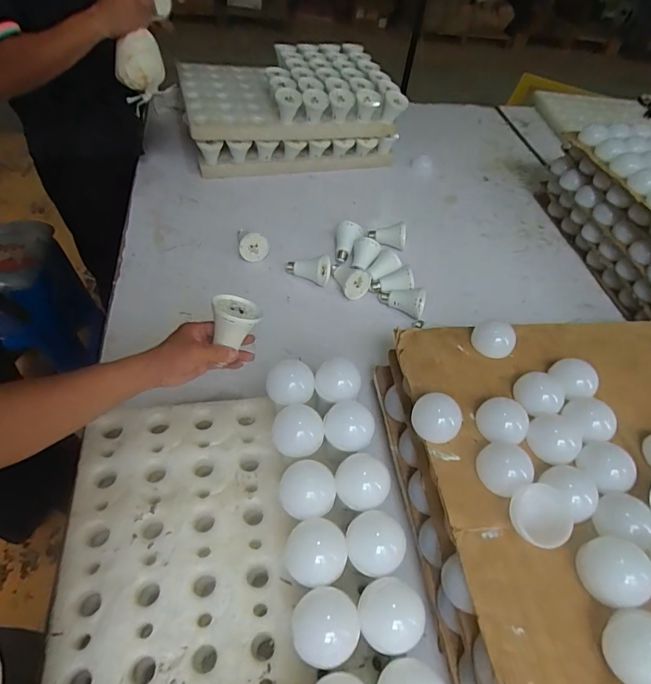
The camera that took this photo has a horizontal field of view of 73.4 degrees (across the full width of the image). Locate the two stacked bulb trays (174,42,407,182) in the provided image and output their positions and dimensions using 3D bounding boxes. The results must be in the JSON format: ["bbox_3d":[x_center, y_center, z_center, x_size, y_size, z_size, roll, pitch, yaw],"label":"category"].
[{"bbox_3d":[-0.107,-0.661,1.242,0.544,0.206,0.382,-10,54,-15],"label":"two stacked bulb trays"}]

